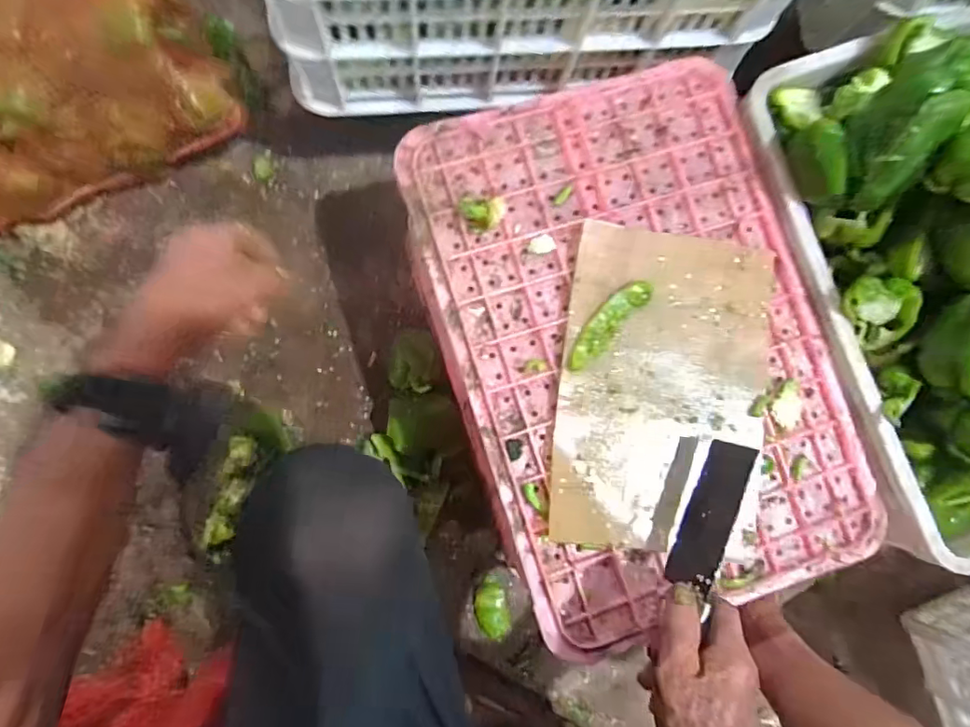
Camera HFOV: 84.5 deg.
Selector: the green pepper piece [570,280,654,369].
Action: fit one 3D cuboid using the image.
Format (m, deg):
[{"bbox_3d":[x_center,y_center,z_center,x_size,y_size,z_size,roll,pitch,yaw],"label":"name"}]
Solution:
[{"bbox_3d":[0.114,-0.038,0.496,0.028,0.005,0.107,44,83,-1],"label":"green pepper piece"}]

